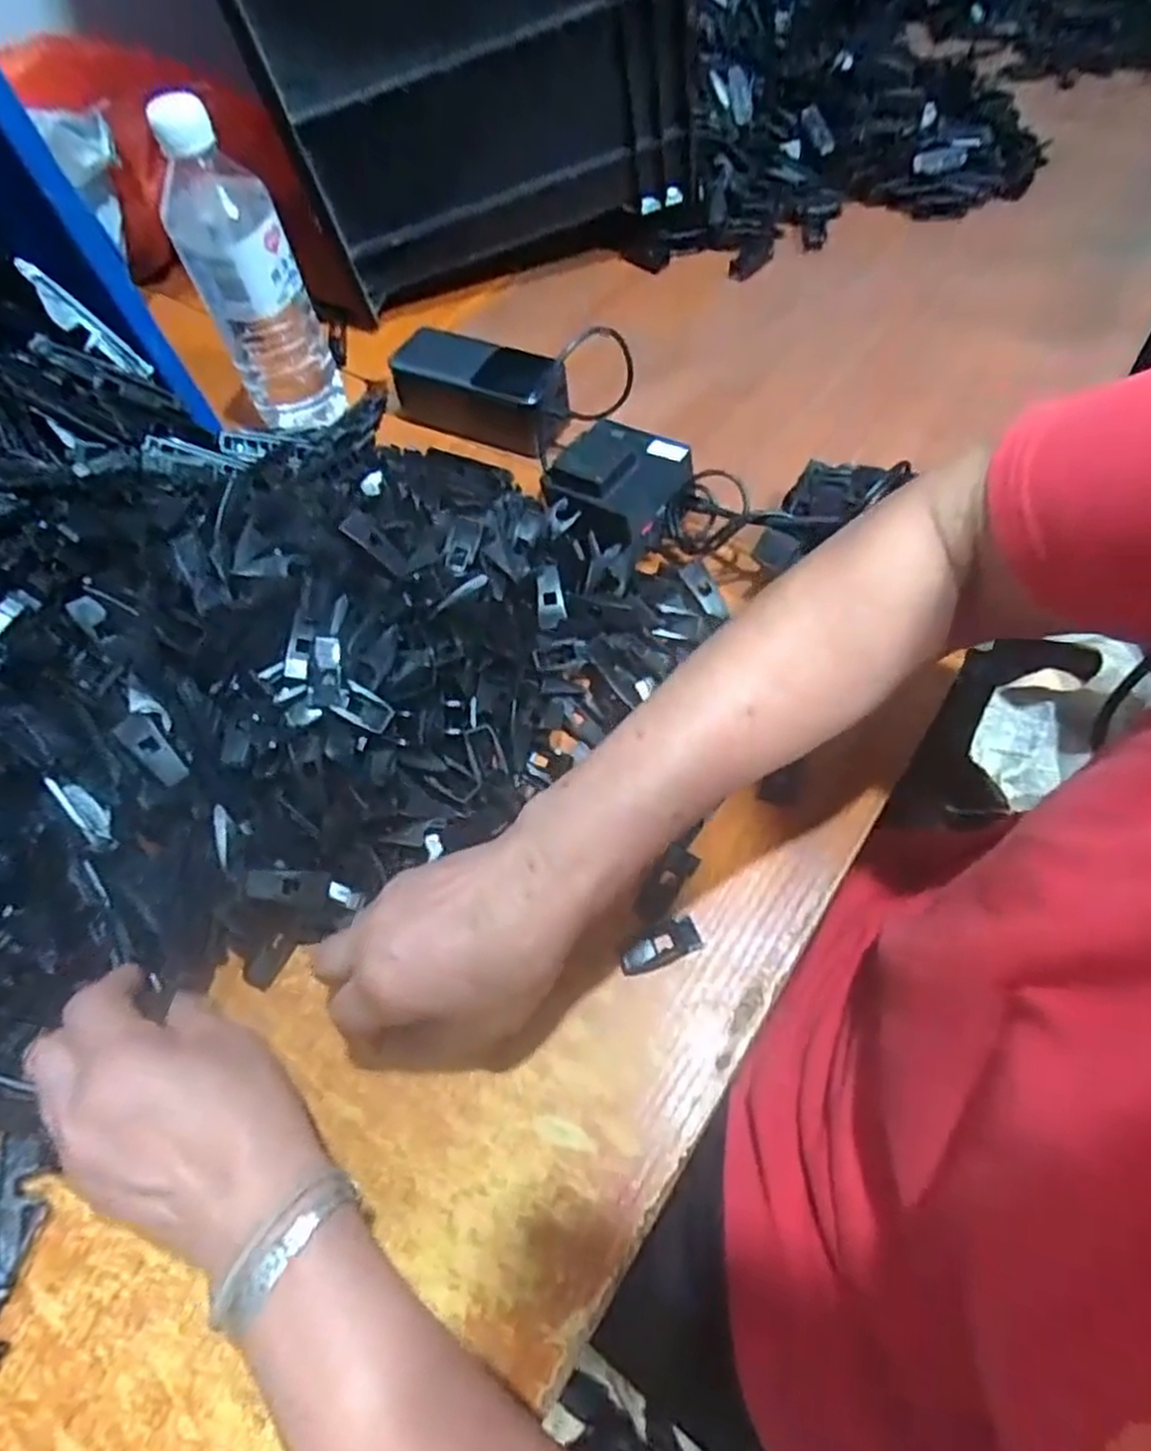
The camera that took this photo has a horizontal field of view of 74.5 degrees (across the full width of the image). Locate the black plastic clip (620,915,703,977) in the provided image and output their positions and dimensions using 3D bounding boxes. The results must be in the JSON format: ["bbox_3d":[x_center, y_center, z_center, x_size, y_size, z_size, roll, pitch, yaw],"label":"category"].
[{"bbox_3d":[0.042,0.111,0.381,0.042,0.004,0.018,-23,60,-9],"label":"black plastic clip"}]

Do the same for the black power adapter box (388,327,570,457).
[{"bbox_3d":[-0.068,-0.254,0.578,0.144,0.049,0.054,24,64,18],"label":"black power adapter box"}]

